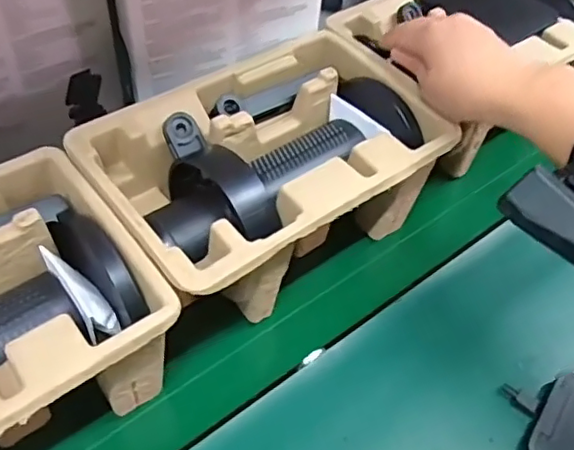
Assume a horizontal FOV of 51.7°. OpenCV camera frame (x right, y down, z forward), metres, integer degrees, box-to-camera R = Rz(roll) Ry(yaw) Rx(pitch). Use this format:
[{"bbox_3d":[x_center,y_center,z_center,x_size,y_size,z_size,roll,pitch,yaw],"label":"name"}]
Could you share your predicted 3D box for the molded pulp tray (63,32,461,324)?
[{"bbox_3d":[-0.013,-0.028,0.420,0.223,0.098,0.147,-31,59,-28],"label":"molded pulp tray"}]

